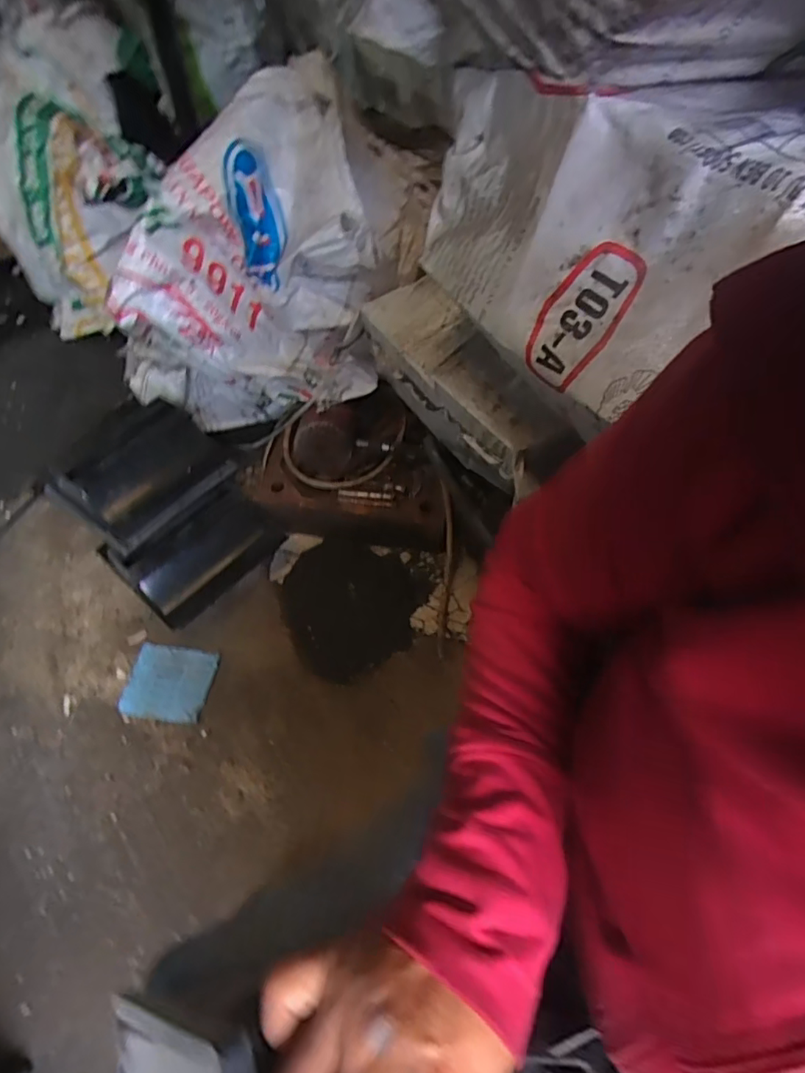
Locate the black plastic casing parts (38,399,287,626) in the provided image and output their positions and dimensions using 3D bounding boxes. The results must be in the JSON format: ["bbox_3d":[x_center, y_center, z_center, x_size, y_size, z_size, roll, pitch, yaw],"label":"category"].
[{"bbox_3d":[-0.408,-0.052,0.988,0.351,0.118,0.281,46,60,-1],"label":"black plastic casing parts"}]

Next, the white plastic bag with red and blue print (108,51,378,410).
[{"bbox_3d":[-0.261,-0.450,0.956,0.393,0.412,0.271,-12,55,-6],"label":"white plastic bag with red and blue print"}]

